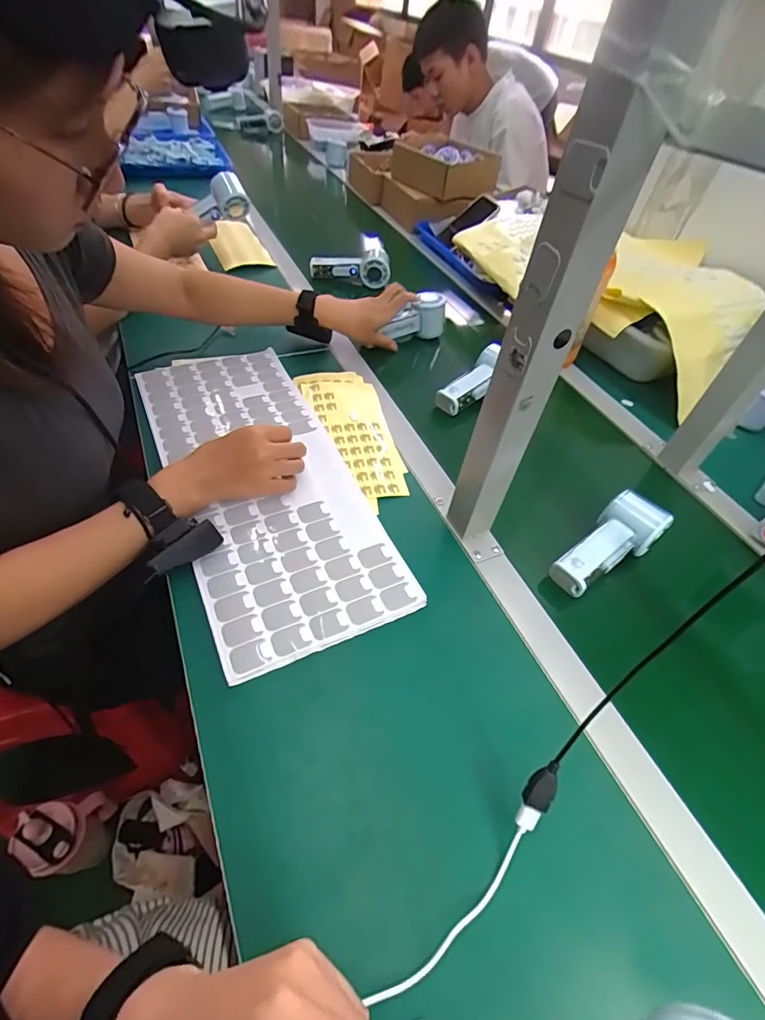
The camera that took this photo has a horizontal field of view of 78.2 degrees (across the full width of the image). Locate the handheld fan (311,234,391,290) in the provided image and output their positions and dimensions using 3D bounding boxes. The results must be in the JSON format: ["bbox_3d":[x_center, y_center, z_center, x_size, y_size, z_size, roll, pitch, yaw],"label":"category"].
[{"bbox_3d":[-0.061,-0.469,0.883,0.149,0.085,0.049,5,48,-4],"label":"handheld fan"}]

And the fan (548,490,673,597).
[{"bbox_3d":[0.247,0.038,0.506,0.137,0.040,0.060,-32,60,-31],"label":"fan"}]

